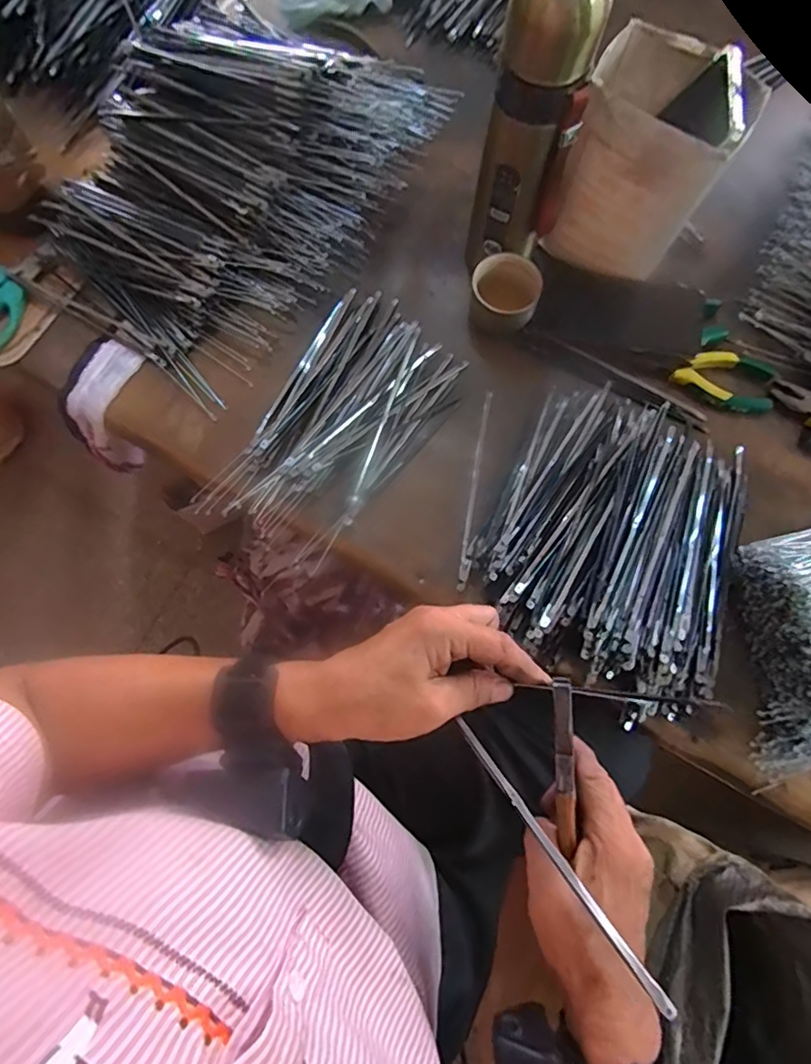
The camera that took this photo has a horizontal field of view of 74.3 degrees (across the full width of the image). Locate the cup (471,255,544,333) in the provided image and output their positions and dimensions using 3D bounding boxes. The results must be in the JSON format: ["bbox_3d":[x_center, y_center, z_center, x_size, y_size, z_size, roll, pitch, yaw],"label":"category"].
[{"bbox_3d":[0.093,-0.224,0.505,0.063,0.050,0.053,11,77,2],"label":"cup"}]

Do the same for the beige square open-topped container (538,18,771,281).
[{"bbox_3d":[0.199,-0.312,0.455,0.121,0.130,0.099,27,78,5],"label":"beige square open-topped container"}]

